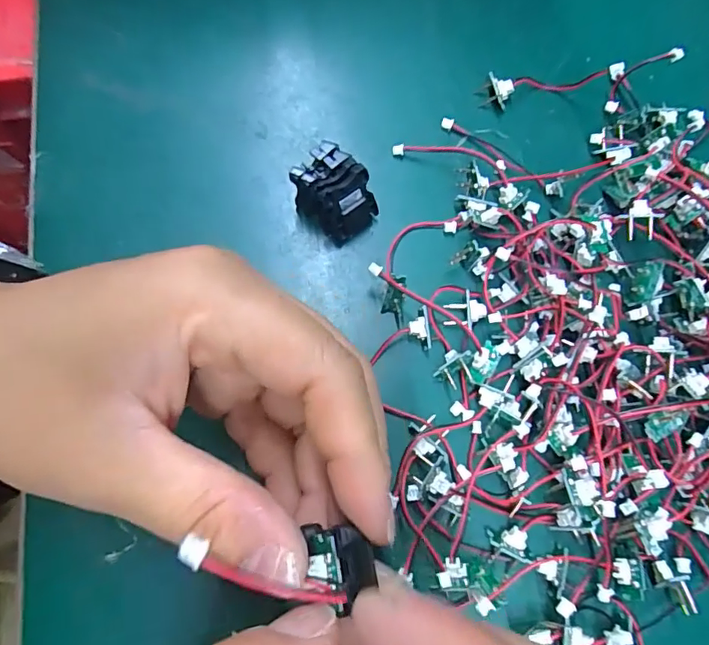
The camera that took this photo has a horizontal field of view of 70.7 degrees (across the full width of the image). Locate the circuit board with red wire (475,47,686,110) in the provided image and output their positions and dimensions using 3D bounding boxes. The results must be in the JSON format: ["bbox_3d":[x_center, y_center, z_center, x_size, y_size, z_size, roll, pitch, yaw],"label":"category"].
[{"bbox_3d":[0.089,-0.108,0.223,0.065,0.007,0.013,-13,75,-6],"label":"circuit board with red wire"}]

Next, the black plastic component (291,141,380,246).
[{"bbox_3d":[-0.007,-0.050,0.196,0.022,0.024,0.029,-43,80,-12],"label":"black plastic component"}]

